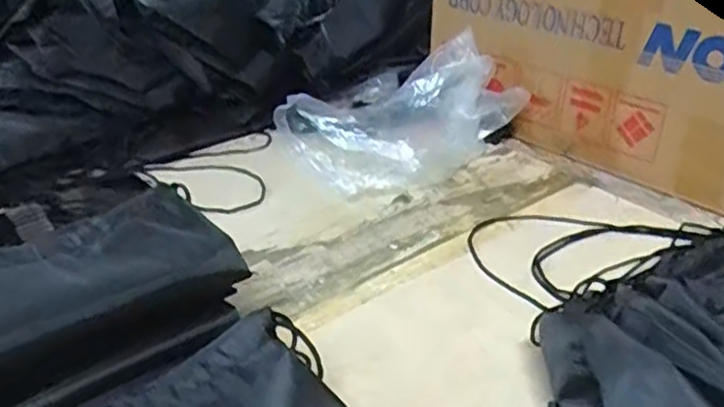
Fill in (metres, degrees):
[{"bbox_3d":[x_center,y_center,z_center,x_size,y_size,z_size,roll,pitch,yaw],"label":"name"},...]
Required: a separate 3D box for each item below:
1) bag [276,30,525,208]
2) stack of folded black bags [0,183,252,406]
[{"bbox_3d":[0.030,-0.134,0.952,0.291,0.123,0.274,-26,40,-37],"label":"bag"},{"bbox_3d":[-0.236,0.078,0.499,0.299,0.108,0.116,-25,39,-36],"label":"stack of folded black bags"}]

